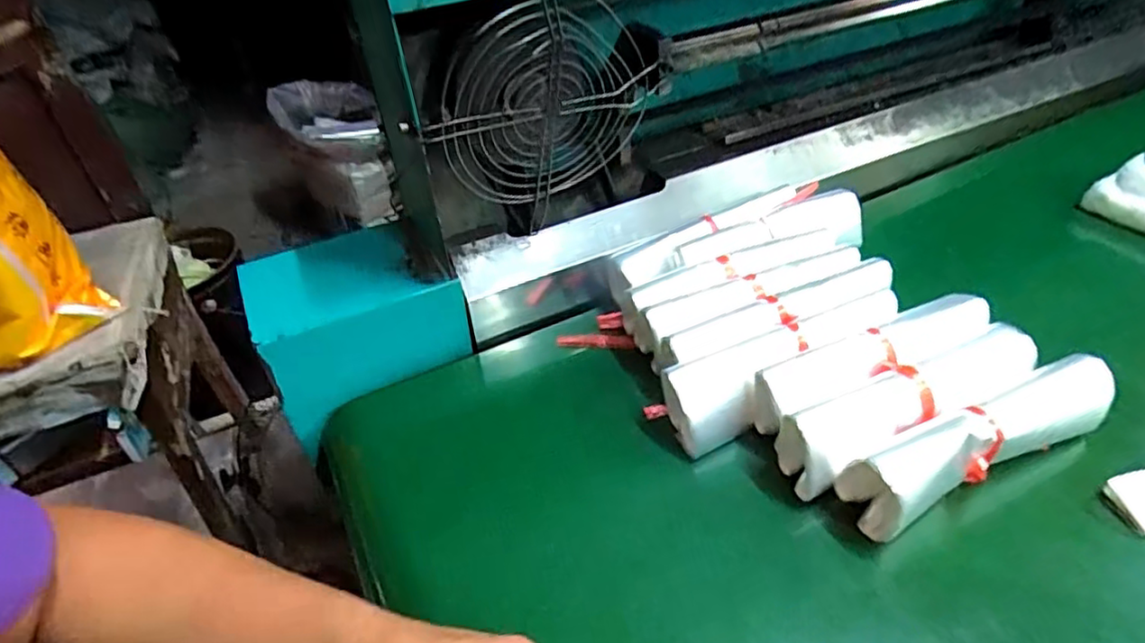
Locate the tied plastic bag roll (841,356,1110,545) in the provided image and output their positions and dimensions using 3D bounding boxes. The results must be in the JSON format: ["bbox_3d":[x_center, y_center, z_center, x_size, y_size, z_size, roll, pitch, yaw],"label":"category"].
[{"bbox_3d":[0.281,0.084,0.440,0.210,0.061,0.048,-17,42,-14],"label":"tied plastic bag roll"}]

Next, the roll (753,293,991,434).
[{"bbox_3d":[0.234,0.035,0.498,0.207,0.045,0.044,-19,42,-16],"label":"roll"}]

